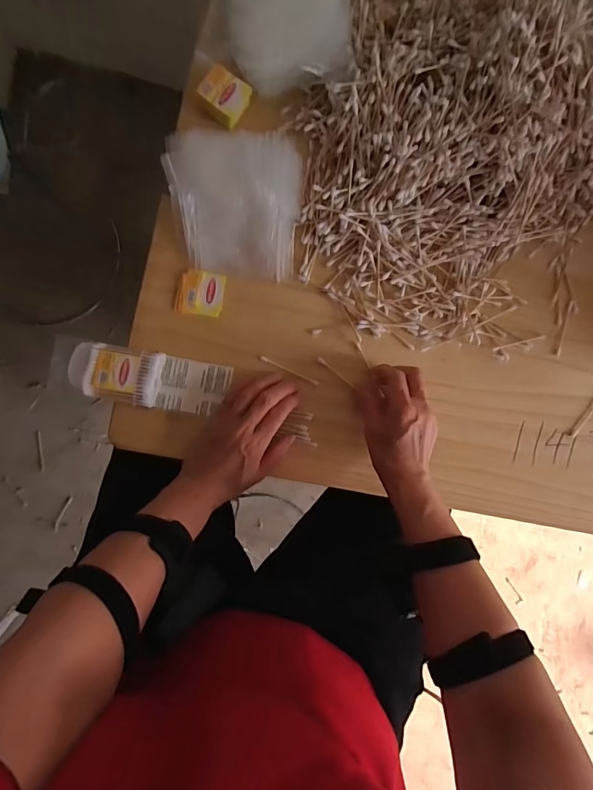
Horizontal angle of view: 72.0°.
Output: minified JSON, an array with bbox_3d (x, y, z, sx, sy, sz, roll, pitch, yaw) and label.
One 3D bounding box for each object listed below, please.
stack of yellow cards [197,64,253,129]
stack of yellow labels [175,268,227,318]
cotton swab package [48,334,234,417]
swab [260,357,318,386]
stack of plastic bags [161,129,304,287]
[{"bbox_3d":[-0.080,-0.332,0.456,0.046,0.026,0.043,32,87,-3],"label":"stack of yellow cards"},{"bbox_3d":[-0.107,-0.114,0.457,0.051,0.004,0.049,9,89,-4],"label":"stack of yellow labels"},{"bbox_3d":[-0.168,-0.018,0.441,0.185,0.017,0.059,9,89,-8],"label":"cotton swab package"},{"bbox_3d":[-0.008,-0.028,0.467,0.072,0.004,0.005,25,88,-4],"label":"swab"},{"bbox_3d":[-0.068,-0.210,0.447,0.140,0.034,0.144,6,89,-4],"label":"stack of plastic bags"}]

